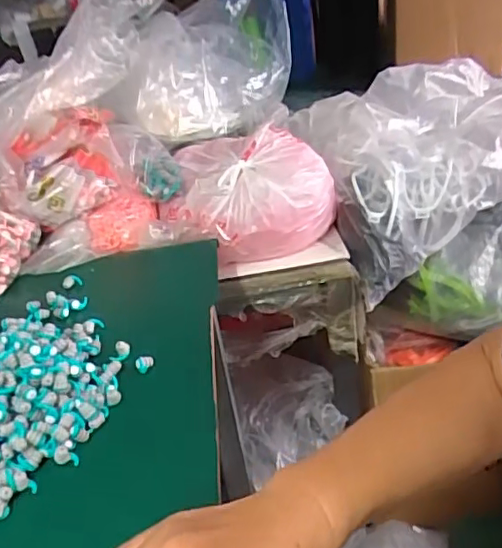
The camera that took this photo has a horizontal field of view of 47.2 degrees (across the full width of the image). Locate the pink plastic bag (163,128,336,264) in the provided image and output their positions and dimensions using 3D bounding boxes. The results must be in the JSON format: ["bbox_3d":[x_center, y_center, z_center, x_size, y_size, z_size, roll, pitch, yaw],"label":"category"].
[{"bbox_3d":[-0.006,-0.121,0.828,0.238,0.120,0.209,-9,32,-1],"label":"pink plastic bag"}]

